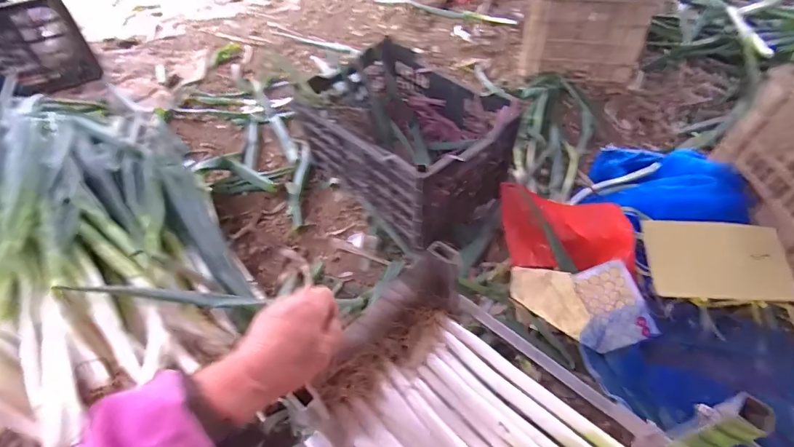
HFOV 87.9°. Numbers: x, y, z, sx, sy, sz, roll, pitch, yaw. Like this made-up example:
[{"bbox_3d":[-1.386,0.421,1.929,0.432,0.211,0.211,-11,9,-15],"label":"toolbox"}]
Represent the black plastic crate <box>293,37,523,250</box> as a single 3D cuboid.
[{"bbox_3d":[0.026,-0.216,1.044,0.331,0.240,0.487,-38,59,-24],"label":"black plastic crate"}]

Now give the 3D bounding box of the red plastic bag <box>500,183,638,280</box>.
[{"bbox_3d":[0.373,-0.003,0.924,0.270,0.119,0.195,6,52,8],"label":"red plastic bag"}]

